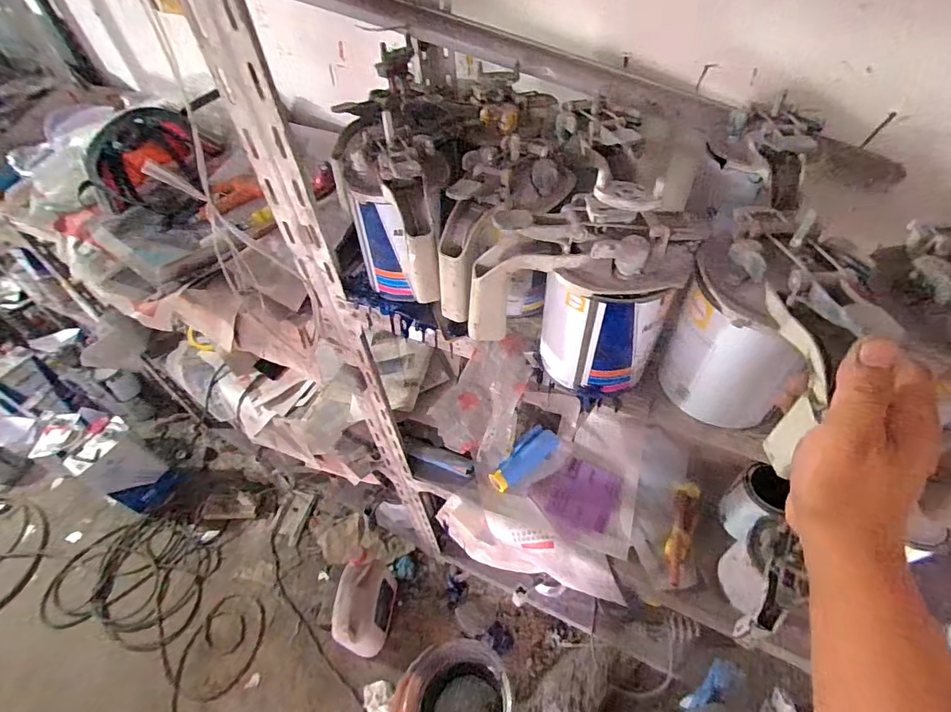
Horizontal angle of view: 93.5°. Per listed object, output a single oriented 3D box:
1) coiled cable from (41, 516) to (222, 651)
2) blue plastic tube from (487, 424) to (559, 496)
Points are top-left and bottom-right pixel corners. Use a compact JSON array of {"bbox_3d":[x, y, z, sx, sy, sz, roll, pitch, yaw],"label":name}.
[{"bbox_3d":[-1.081,0.696,1.425,0.496,0.049,0.353,8,49,9],"label":"coiled cable"},{"bbox_3d":[0.097,0.209,0.921,0.070,0.032,0.167,34,57,28],"label":"blue plastic tube"}]

